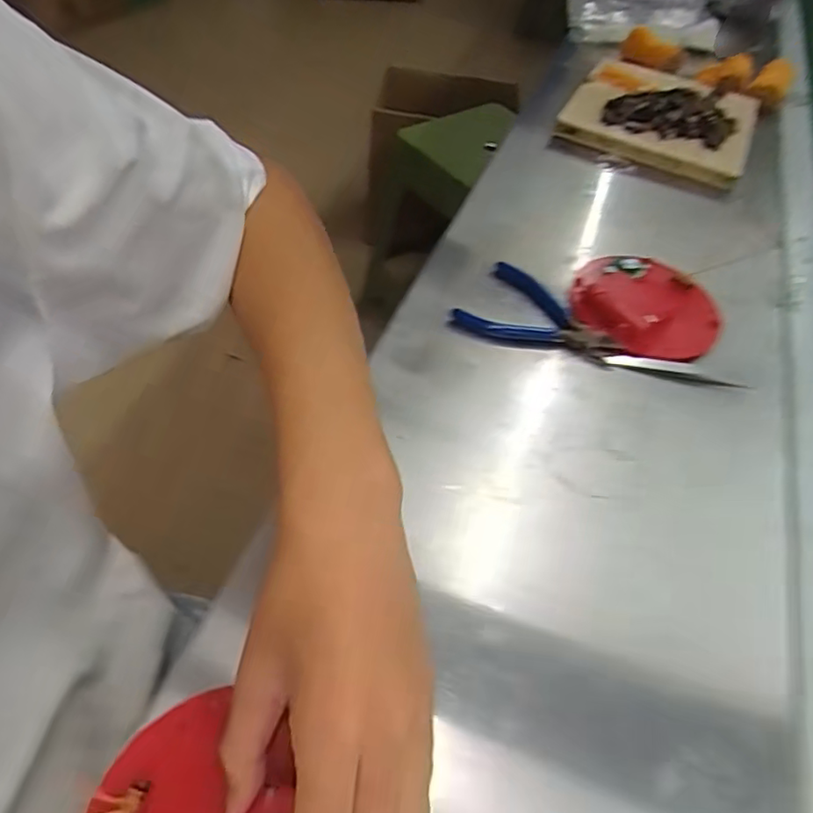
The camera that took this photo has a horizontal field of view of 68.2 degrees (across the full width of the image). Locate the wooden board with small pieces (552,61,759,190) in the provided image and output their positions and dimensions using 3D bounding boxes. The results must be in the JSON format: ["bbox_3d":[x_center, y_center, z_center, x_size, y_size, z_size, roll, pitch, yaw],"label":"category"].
[{"bbox_3d":[0.299,-0.344,0.698,0.200,0.043,0.207,24,53,14],"label":"wooden board with small pieces"}]

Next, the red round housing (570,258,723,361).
[{"bbox_3d":[0.195,-0.084,0.489,0.117,0.020,0.105,22,52,10],"label":"red round housing"}]

